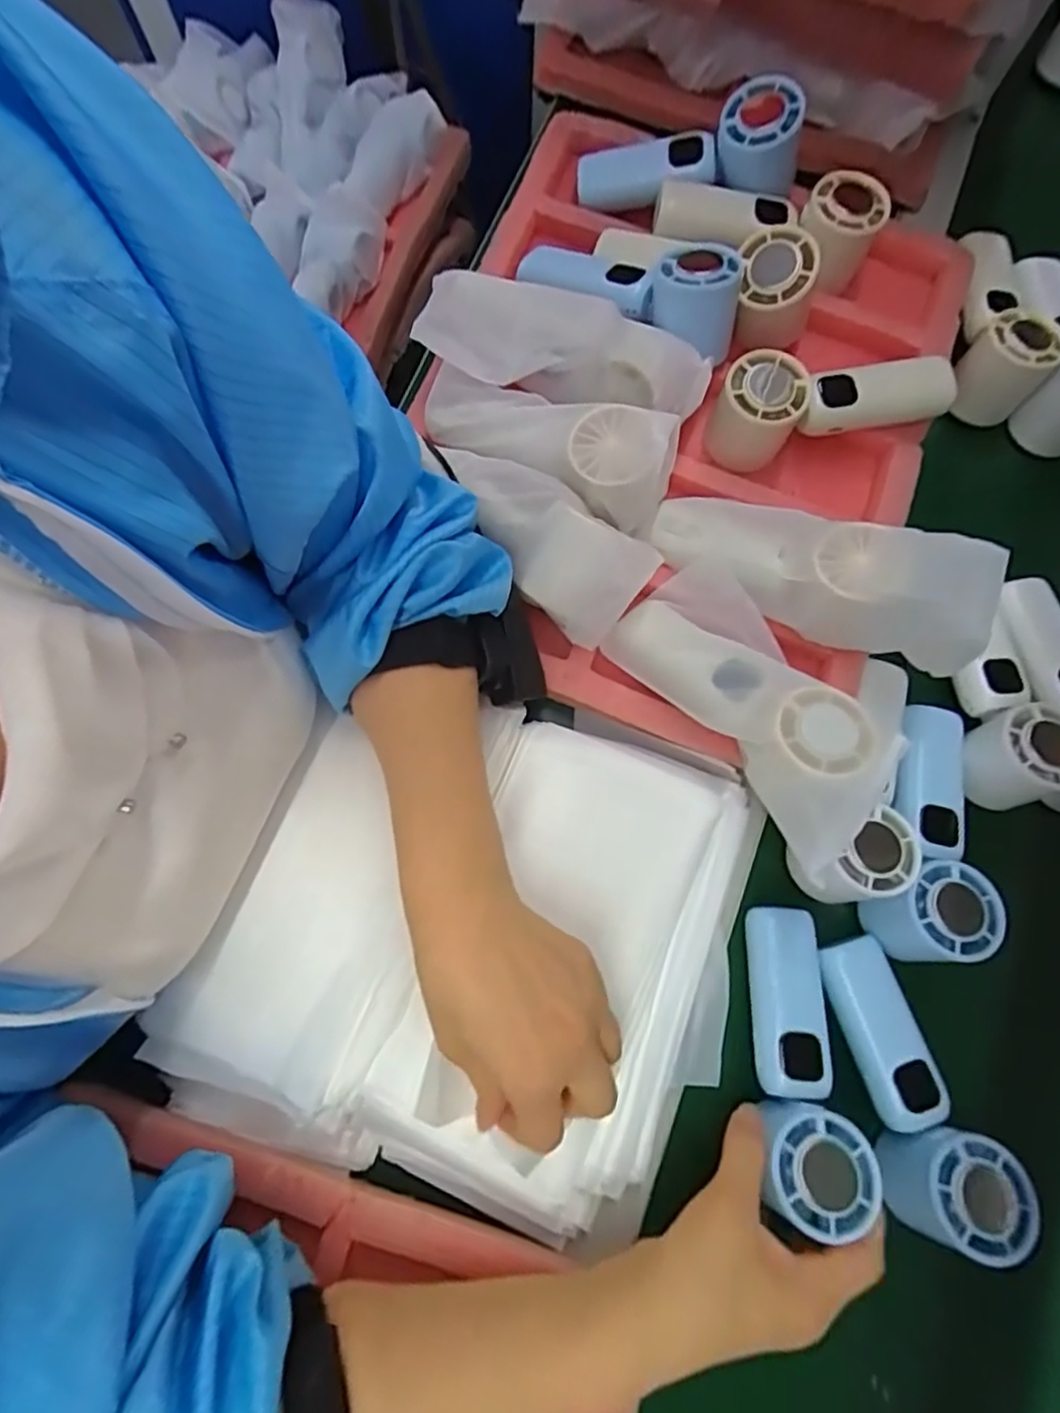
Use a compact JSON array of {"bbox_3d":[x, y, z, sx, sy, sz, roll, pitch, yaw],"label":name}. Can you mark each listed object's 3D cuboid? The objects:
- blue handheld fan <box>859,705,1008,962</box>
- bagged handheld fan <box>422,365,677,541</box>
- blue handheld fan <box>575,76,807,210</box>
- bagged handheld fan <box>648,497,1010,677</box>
[{"bbox_3d":[0.249,0.078,0.395,0.053,0.051,0.151,19,61,3],"label":"blue handheld fan"},{"bbox_3d":[0.008,-0.165,0.387,0.162,0.042,0.063,26,76,5],"label":"bagged handheld fan"},{"bbox_3d":[0.111,-0.389,0.454,0.153,0.051,0.063,1,75,16],"label":"blue handheld fan"},{"bbox_3d":[0.170,-0.082,0.381,0.185,0.057,0.060,27,76,24],"label":"bagged handheld fan"}]

